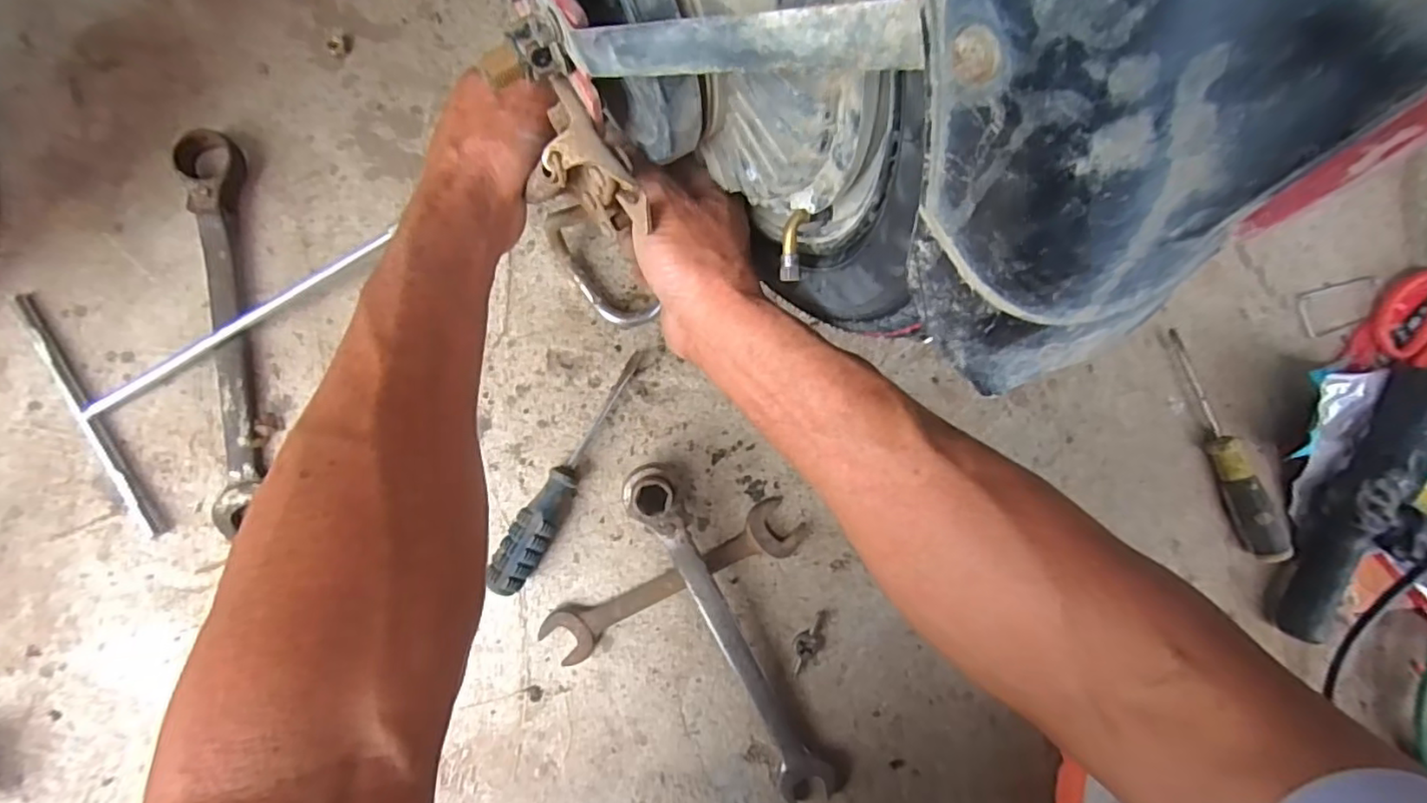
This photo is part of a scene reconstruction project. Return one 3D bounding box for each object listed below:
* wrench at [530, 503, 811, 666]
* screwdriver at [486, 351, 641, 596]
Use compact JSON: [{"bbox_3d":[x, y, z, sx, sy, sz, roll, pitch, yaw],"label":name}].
[{"bbox_3d":[-0.026,0.131,0.449,0.195,0.012,0.041,-27,87,-8],"label":"wrench"},{"bbox_3d":[-0.102,0.048,0.440,0.027,0.026,0.187,30,82,-1],"label":"screwdriver"}]

